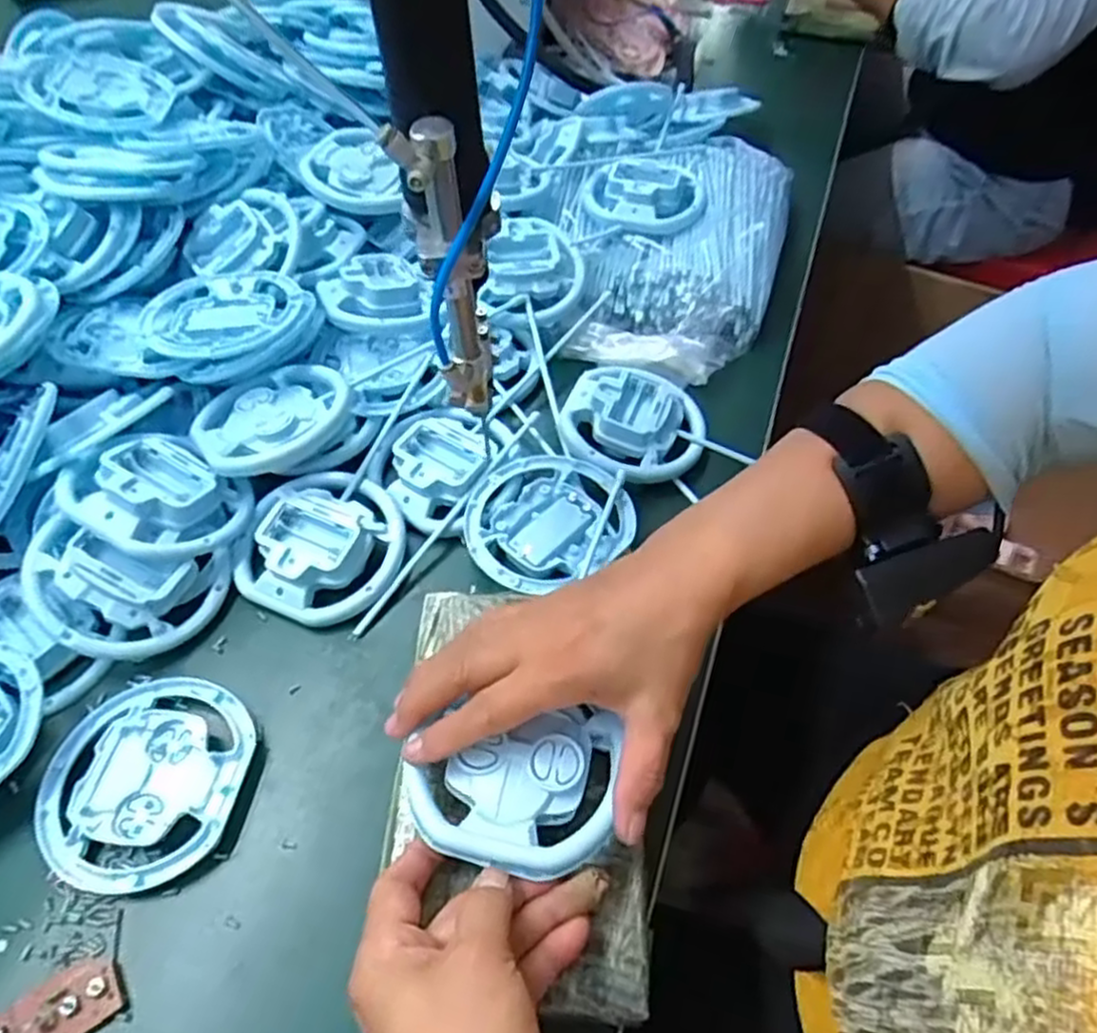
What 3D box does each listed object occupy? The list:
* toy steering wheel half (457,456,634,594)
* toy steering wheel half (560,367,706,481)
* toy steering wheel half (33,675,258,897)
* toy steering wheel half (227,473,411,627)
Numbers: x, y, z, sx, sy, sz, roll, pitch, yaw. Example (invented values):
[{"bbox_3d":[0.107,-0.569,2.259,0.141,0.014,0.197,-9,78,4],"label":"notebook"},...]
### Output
[{"bbox_3d":[-0.003,0.001,0.475,0.105,0.018,0.092,-24,58,-18],"label":"toy steering wheel half"},{"bbox_3d":[0.062,-0.075,0.514,0.097,0.018,0.108,14,55,9],"label":"toy steering wheel half"},{"bbox_3d":[-0.210,0.135,0.383,0.101,0.011,0.105,8,54,4],"label":"toy steering wheel half"},{"bbox_3d":[-0.140,0.015,0.458,0.100,0.032,0.096,1,54,-1],"label":"toy steering wheel half"}]

